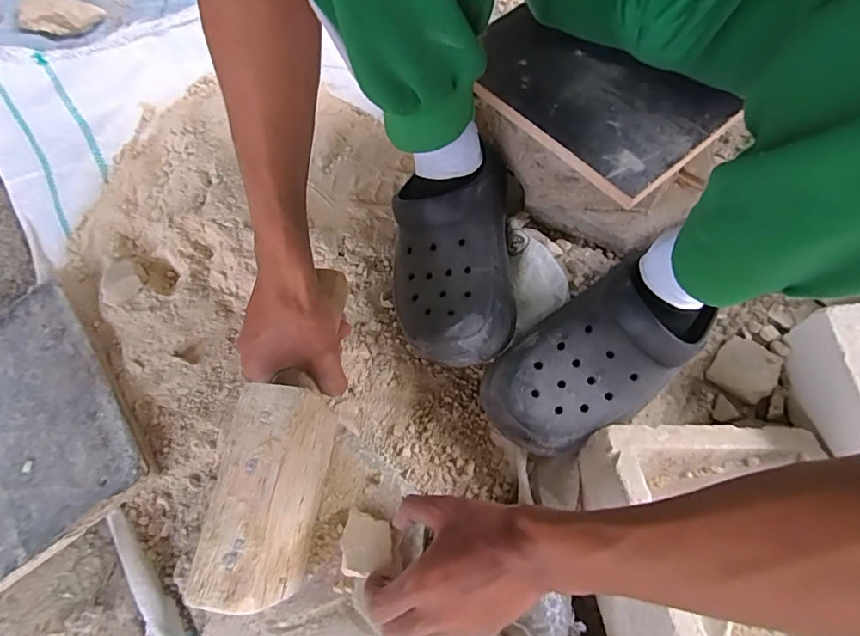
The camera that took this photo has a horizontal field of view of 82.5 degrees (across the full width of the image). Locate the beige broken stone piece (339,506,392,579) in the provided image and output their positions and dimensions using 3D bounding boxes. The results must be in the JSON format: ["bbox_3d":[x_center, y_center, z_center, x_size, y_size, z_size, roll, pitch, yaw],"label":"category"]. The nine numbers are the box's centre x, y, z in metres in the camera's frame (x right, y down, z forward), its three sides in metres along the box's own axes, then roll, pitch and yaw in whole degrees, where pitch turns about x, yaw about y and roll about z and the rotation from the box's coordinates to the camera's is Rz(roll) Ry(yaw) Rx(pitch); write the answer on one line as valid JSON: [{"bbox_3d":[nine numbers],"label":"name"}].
[{"bbox_3d":[-0.050,0.177,0.382,0.041,0.004,0.046,10,59,10],"label":"beige broken stone piece"}]

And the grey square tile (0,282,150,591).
[{"bbox_3d":[-0.414,0.115,0.463,0.234,0.030,0.247,-35,72,-9],"label":"grey square tile"}]

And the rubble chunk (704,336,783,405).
[{"bbox_3d":[0.312,0.051,0.487,0.054,0.011,0.056,32,86,37],"label":"rubble chunk"}]

